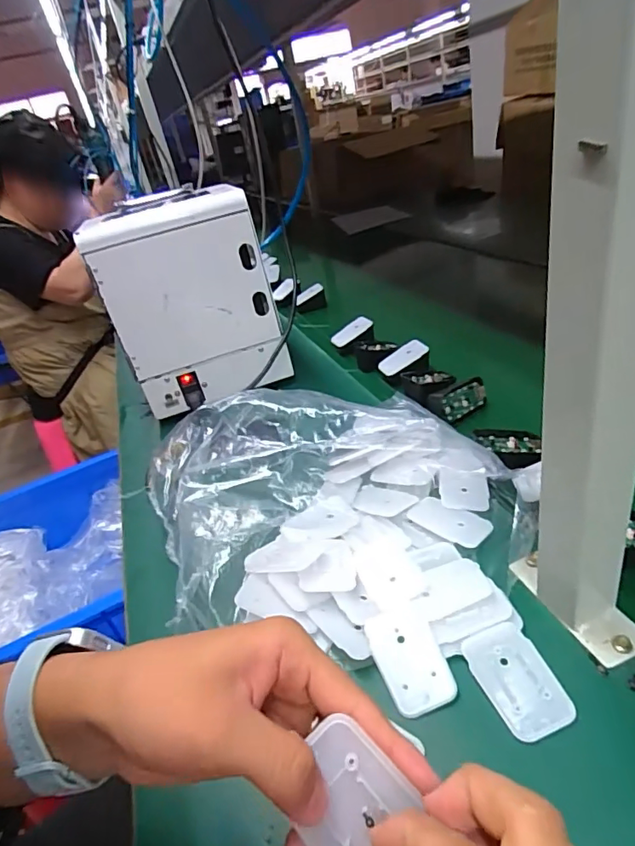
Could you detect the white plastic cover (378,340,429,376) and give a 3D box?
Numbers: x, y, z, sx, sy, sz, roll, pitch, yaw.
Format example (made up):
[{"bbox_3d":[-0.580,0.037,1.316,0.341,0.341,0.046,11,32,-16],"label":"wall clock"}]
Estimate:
[{"bbox_3d":[0.119,-0.091,0.710,0.070,0.031,0.006,-35,-16,16],"label":"white plastic cover"}]

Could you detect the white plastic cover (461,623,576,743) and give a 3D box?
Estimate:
[{"bbox_3d":[0.128,0.165,0.328,0.043,0.007,0.068,-19,32,-9],"label":"white plastic cover"}]

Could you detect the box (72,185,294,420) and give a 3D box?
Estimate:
[{"bbox_3d":[-0.175,-0.172,0.711,0.223,0.258,0.130,-18,31,-6],"label":"box"}]

